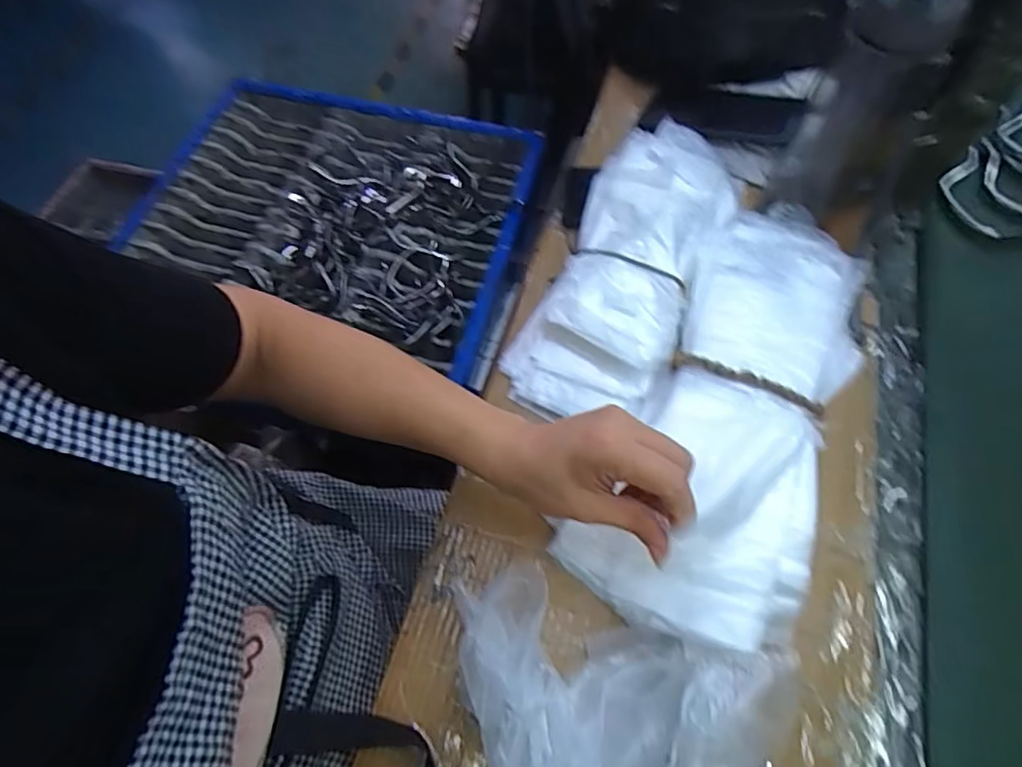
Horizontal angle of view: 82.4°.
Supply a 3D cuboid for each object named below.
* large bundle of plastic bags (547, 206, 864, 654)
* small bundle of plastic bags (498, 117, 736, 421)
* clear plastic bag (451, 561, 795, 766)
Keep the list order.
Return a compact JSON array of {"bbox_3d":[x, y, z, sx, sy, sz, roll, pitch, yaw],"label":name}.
[{"bbox_3d":[0.187,0.012,0.462,0.156,0.062,0.380,27,66,14],"label":"large bundle of plastic bags"},{"bbox_3d":[0.108,-0.107,0.529,0.132,0.067,0.304,25,66,13],"label":"small bundle of plastic bags"},{"bbox_3d":[0.055,0.204,0.364,0.197,0.059,0.130,21,65,11],"label":"clear plastic bag"}]

